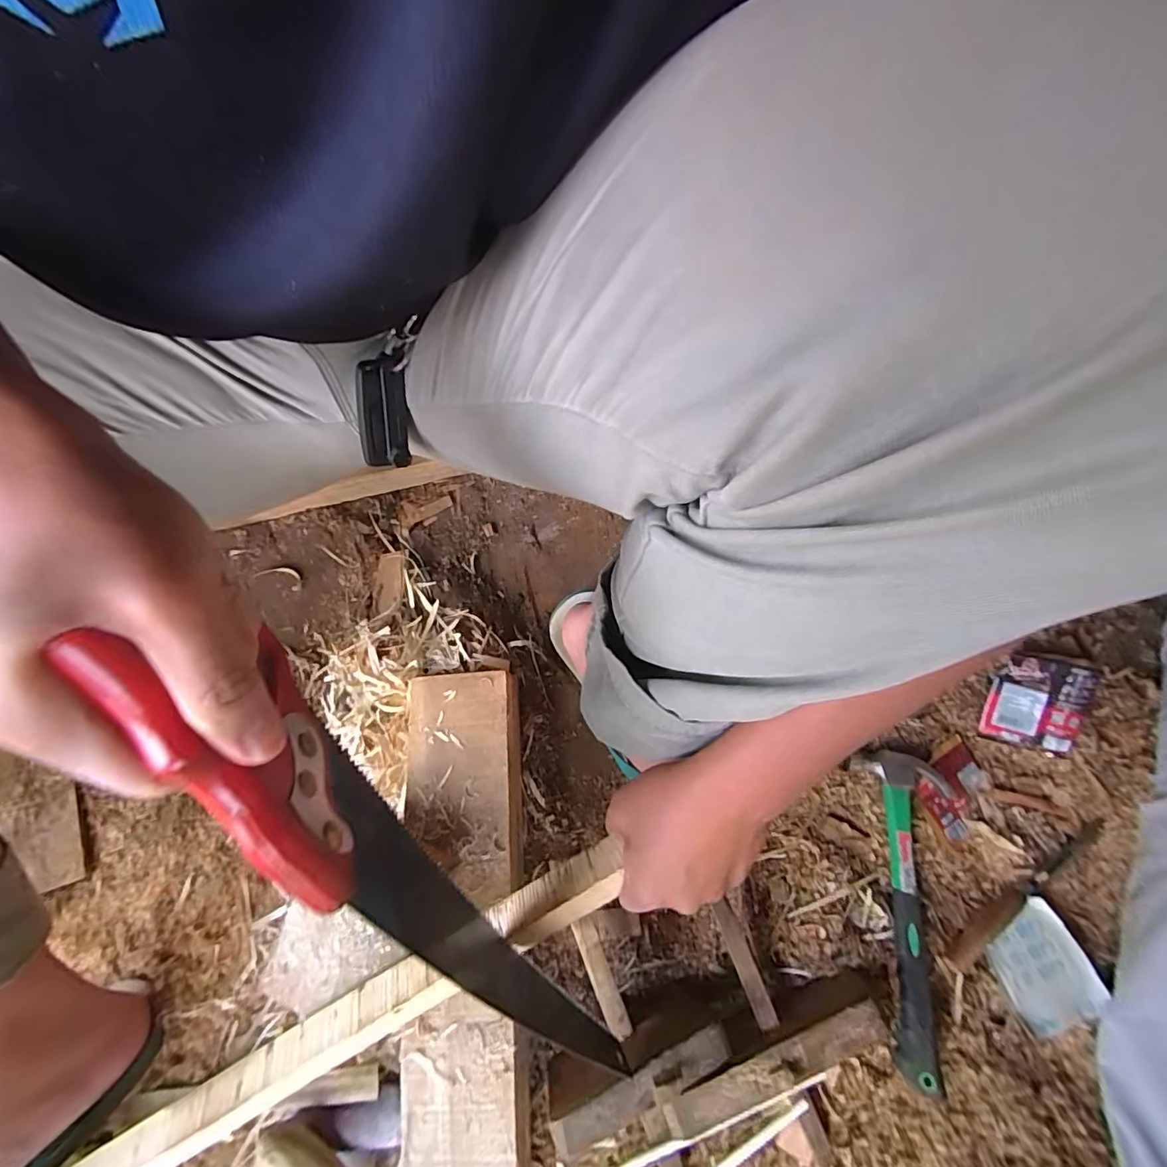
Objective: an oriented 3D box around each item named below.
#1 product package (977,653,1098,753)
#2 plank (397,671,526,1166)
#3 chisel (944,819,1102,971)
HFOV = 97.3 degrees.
[{"bbox_3d":[0.457,0.118,0.515,0.079,0.018,0.093,13,103,24],"label":"product package"},{"bbox_3d":[-0.101,0.287,0.458,0.102,0.057,0.407,-7,73,0],"label":"plank"},{"bbox_3d":[0.409,0.285,0.473,0.202,0.012,0.020,-34,75,-8],"label":"chisel"}]

